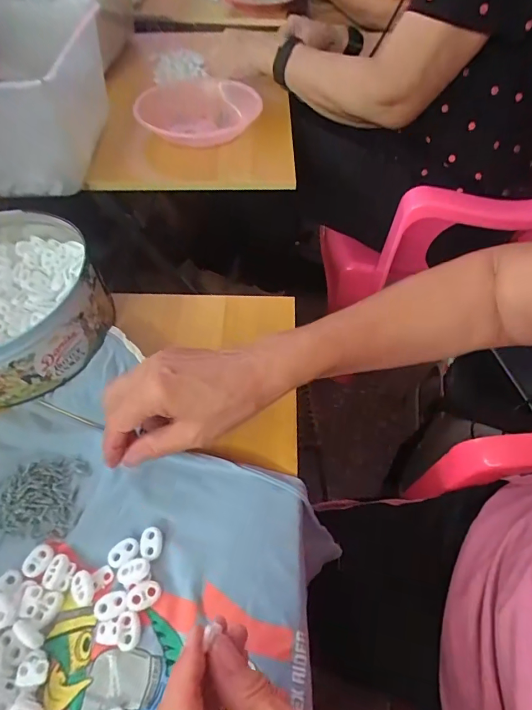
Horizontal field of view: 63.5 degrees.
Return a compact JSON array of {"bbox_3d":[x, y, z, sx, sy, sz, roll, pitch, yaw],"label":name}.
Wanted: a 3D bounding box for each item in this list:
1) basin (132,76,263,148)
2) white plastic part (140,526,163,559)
[{"bbox_3d":[-0.112,-0.374,0.675,0.189,0.049,0.163,4,53,3],"label":"basin"},{"bbox_3d":[-0.083,0.136,0.313,0.015,0.005,0.022,0,52,-2],"label":"white plastic part"}]

